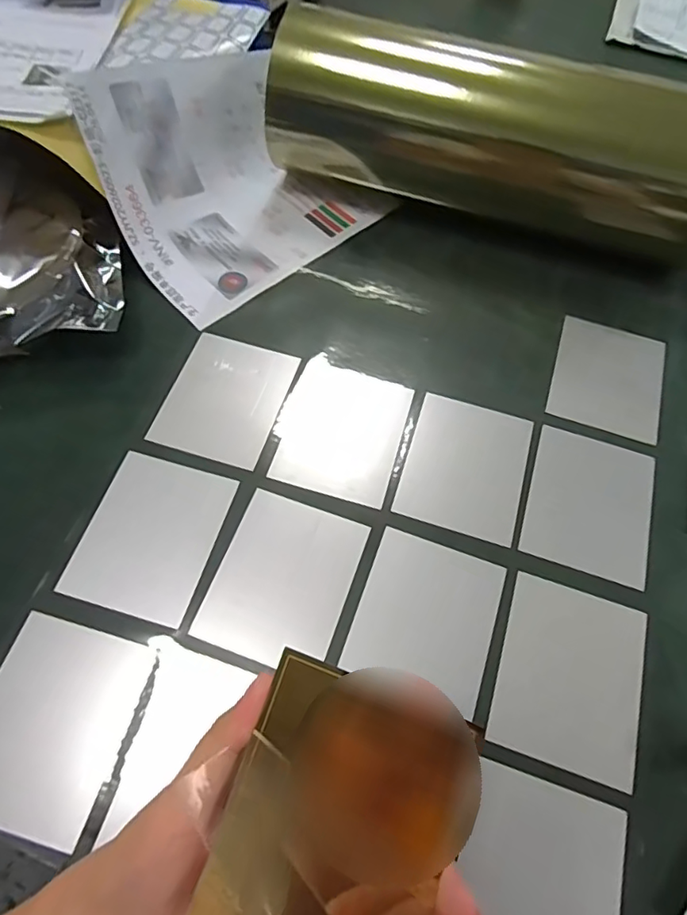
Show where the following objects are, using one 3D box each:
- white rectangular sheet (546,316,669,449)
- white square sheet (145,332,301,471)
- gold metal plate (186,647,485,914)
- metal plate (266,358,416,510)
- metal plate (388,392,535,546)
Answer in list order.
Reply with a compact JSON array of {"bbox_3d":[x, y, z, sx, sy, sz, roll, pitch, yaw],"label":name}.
[{"bbox_3d":[0.203,-0.062,0.422,0.079,0.004,0.097,19,65,6],"label":"white rectangular sheet"},{"bbox_3d":[-0.085,-0.043,0.399,0.079,0.004,0.099,16,62,6],"label":"white square sheet"},{"bbox_3d":[0.001,0.132,0.205,0.084,0.008,0.101,18,73,8],"label":"gold metal plate"},{"bbox_3d":[0.001,-0.018,0.388,0.078,0.010,0.095,16,64,5],"label":"metal plate"},{"bbox_3d":[0.084,0.005,0.380,0.079,0.004,0.096,17,64,6],"label":"metal plate"}]

